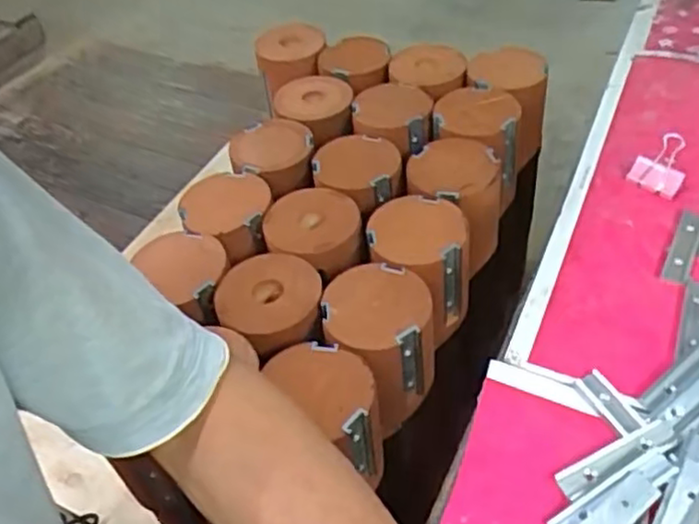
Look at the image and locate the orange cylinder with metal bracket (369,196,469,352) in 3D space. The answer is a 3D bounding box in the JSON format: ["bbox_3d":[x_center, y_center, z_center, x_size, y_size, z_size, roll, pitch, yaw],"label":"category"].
[{"bbox_3d":[0.056,0.005,0.561,0.078,0.100,0.079,7,47,14],"label":"orange cylinder with metal bracket"}]

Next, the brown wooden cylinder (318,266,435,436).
[{"bbox_3d":[0.022,0.063,0.517,0.079,0.096,0.075,-3,46,3],"label":"brown wooden cylinder"}]

